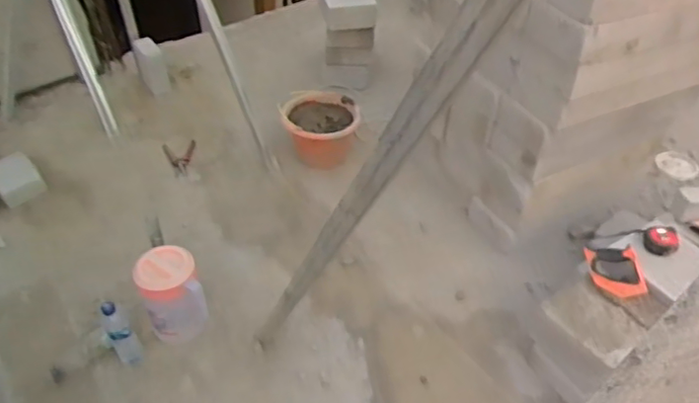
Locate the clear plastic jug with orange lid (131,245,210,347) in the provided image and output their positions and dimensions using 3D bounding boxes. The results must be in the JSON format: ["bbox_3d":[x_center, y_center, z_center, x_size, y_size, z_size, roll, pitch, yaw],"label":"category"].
[{"bbox_3d":[-0.479,0.257,1.579,0.154,0.247,0.160,1,43,0],"label":"clear plastic jug with orange lid"}]

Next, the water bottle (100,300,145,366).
[{"bbox_3d":[-0.598,0.327,1.510,0.066,0.231,0.076,-25,49,-25],"label":"water bottle"}]

